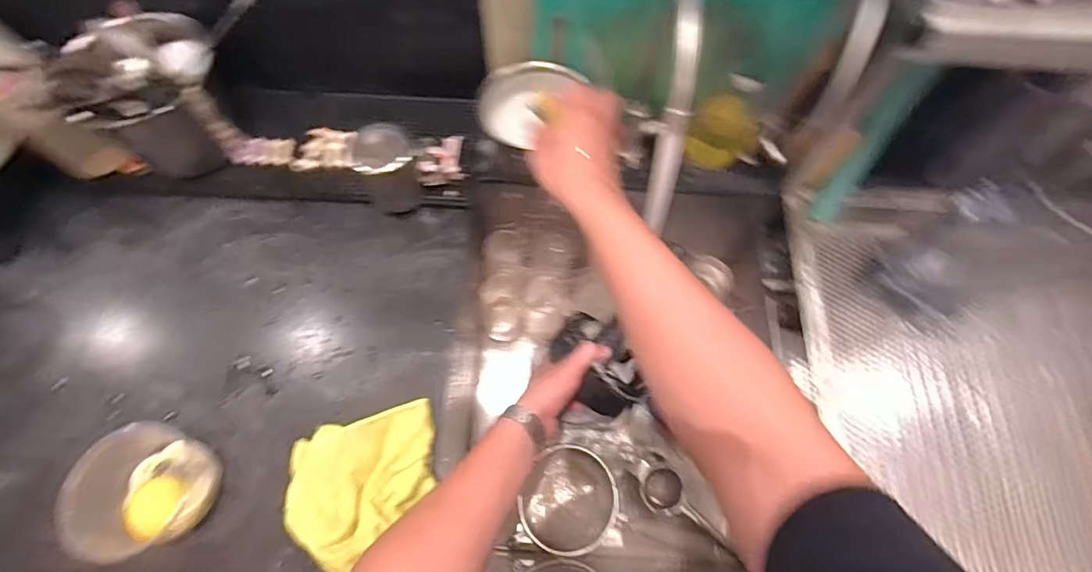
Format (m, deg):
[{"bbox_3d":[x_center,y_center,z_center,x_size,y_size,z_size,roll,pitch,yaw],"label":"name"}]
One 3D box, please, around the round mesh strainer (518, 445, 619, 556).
[{"bbox_3d":[0.038,0.339,0.781,0.144,0.067,0.152,7,65,2],"label":"round mesh strainer"}]

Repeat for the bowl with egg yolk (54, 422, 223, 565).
[{"bbox_3d":[-0.397,0.206,0.486,0.103,0.068,0.126,6,65,2],"label":"bowl with egg yolk"}]

